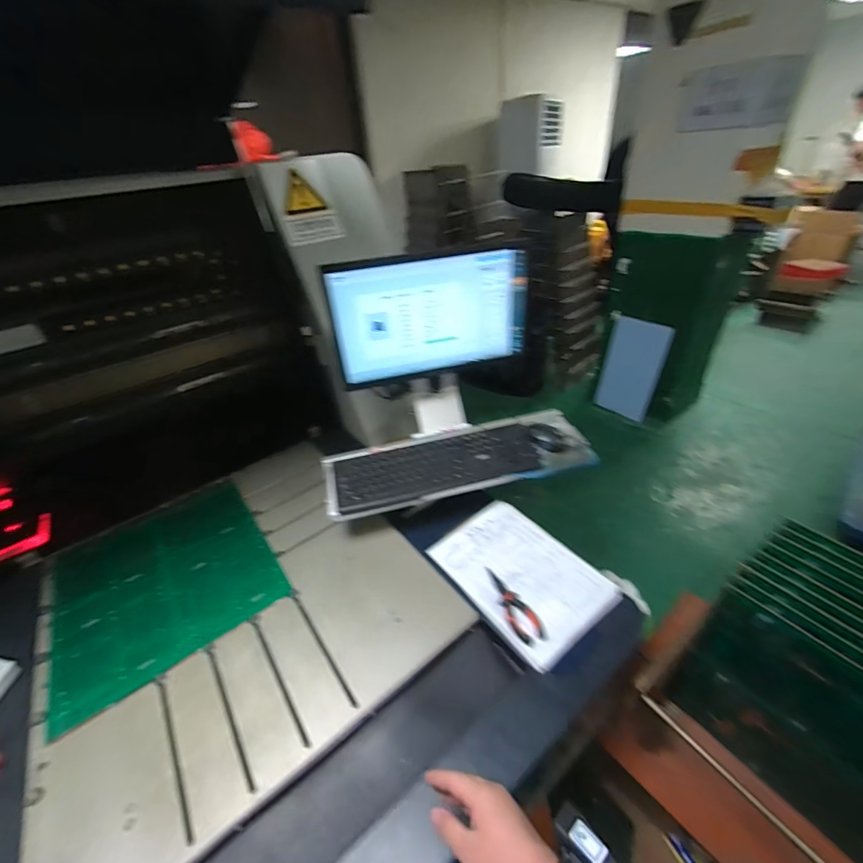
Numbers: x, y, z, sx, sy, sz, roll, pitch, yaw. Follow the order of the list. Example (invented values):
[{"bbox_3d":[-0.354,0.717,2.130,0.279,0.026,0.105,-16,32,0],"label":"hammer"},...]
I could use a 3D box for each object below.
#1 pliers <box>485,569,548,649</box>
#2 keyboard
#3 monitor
[{"bbox_3d":[0.141,0.309,0.719,0.048,0.010,0.156,-24,43,-19],"label":"pliers"},{"bbox_3d":[0.011,0.071,0.885,0.456,0.040,0.142,-11,46,-13],"label":"keyboard"},{"bbox_3d":[0.012,-0.183,0.904,0.425,0.394,0.098,-11,35,-7],"label":"monitor"}]

